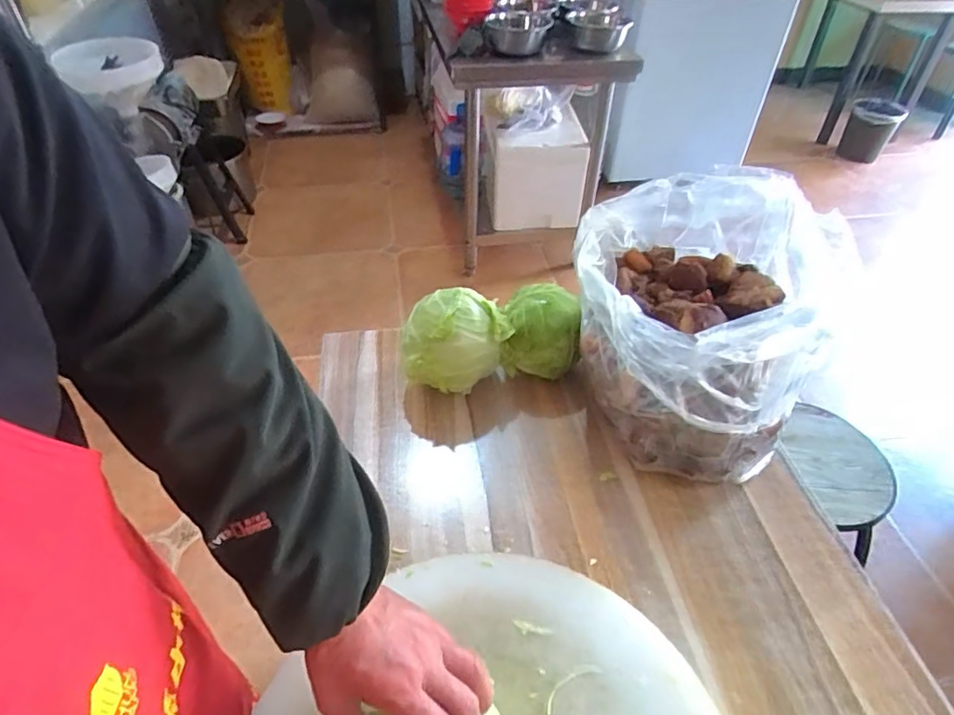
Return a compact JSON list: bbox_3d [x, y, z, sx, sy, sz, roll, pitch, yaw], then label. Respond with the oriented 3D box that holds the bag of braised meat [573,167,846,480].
[{"bbox_3d":[0.262,-0.060,0.724,0.281,0.207,0.367,12,45,11],"label":"bag of braised meat"}]

